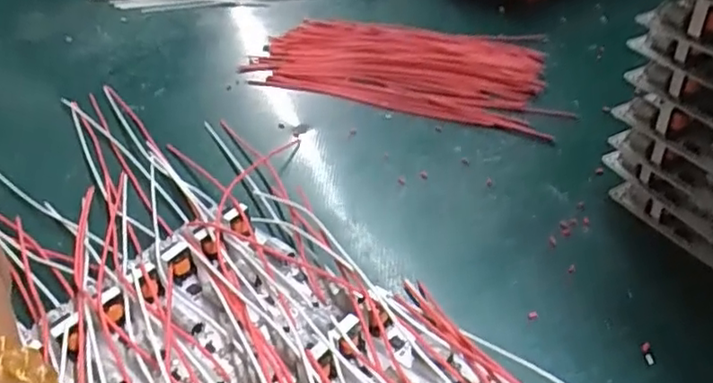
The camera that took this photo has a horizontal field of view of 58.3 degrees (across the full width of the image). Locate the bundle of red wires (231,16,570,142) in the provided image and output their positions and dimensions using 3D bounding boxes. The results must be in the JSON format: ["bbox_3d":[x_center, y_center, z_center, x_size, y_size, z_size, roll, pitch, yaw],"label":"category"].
[{"bbox_3d":[0.027,-0.072,0.352,0.171,0.015,0.076,15,45,22],"label":"bundle of red wires"}]

